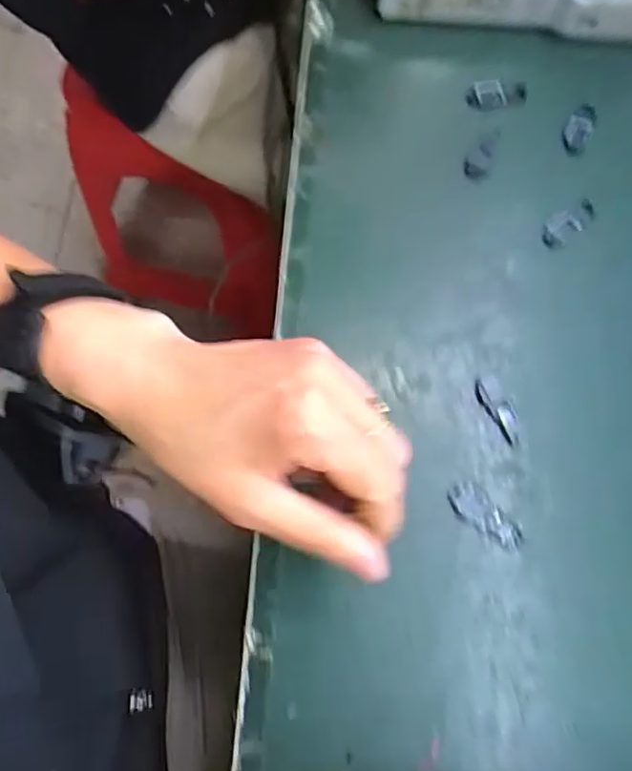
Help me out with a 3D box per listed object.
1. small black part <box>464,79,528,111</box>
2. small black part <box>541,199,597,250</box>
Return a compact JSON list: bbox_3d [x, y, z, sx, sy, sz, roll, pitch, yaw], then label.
[{"bbox_3d":[0.120,-0.194,0.379,0.042,0.004,0.022,-8,69,-8],"label":"small black part"},{"bbox_3d":[0.152,-0.099,0.344,0.042,0.005,0.016,-37,76,-17],"label":"small black part"}]

